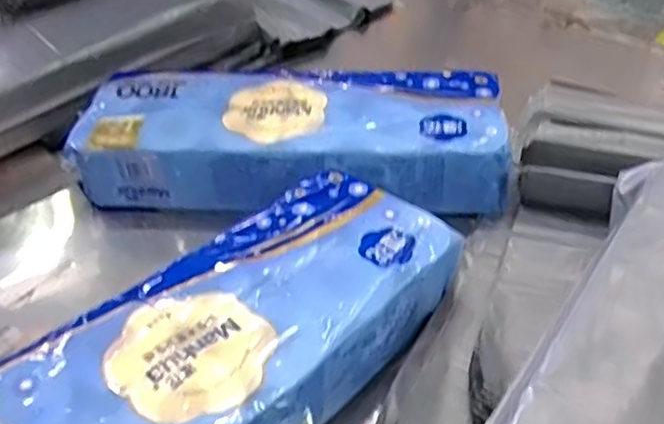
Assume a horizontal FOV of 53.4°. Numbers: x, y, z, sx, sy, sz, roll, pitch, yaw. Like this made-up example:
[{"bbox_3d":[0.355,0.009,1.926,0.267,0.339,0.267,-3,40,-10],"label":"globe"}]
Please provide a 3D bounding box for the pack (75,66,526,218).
[{"bbox_3d":[-0.048,-0.098,0.915,0.569,0.102,0.215,4,43,10],"label":"pack"}]

